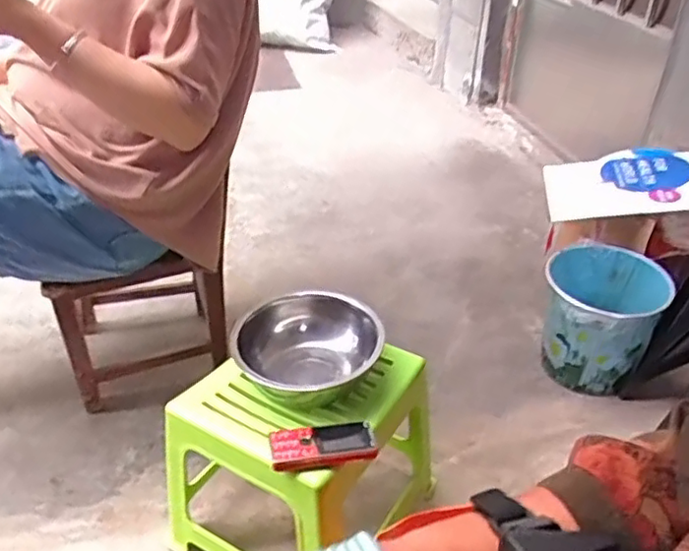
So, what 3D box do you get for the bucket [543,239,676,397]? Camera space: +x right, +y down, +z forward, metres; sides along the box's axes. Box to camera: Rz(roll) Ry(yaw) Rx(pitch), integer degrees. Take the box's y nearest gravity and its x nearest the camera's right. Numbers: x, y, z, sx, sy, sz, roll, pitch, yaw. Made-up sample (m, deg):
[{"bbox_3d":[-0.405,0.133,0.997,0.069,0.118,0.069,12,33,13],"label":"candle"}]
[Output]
[{"bbox_3d":[0.481,0.098,1.234,0.198,0.257,0.185,0,36,0],"label":"bucket"}]

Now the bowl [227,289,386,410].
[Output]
[{"bbox_3d":[-0.045,0.109,0.887,0.196,0.090,0.171,-25,43,-31],"label":"bowl"}]

